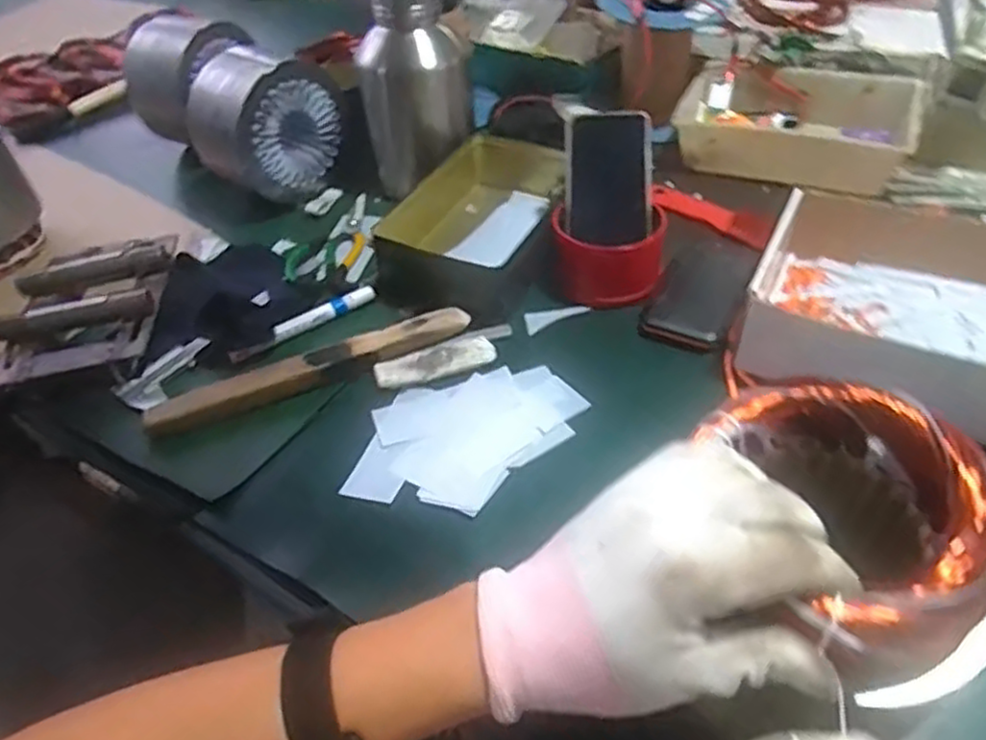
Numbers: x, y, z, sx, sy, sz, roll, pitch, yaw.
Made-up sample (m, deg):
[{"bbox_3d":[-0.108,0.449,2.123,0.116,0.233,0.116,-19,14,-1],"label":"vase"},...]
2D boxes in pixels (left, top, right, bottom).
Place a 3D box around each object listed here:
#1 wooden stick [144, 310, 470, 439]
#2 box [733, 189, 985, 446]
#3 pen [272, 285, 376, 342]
[{"bbox_3d":[-0.151,0.000,0.611,0.269,0.025,0.027,-19,46,-12],"label":"wooden stick"},{"bbox_3d":[0.348,-0.055,0.582,0.253,0.070,0.206,19,50,24],"label":"box"},{"bbox_3d":[-0.157,-0.053,0.673,0.101,0.015,0.011,-30,49,-21],"label":"pen"}]

